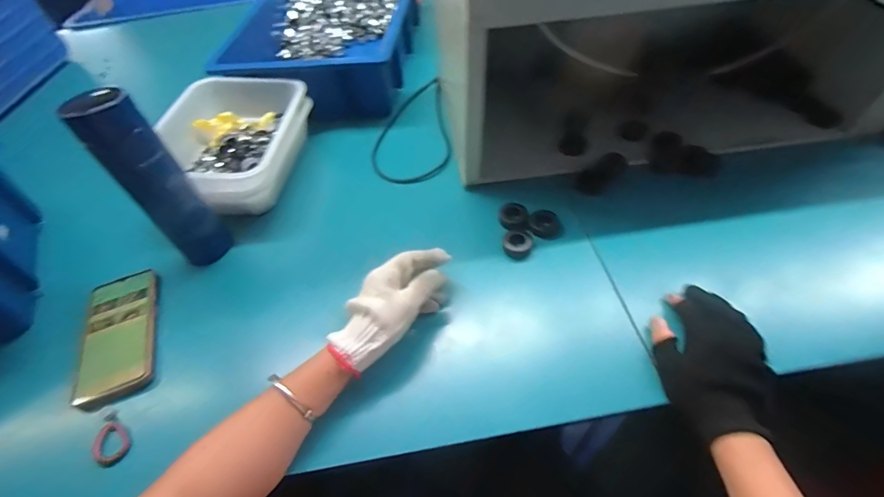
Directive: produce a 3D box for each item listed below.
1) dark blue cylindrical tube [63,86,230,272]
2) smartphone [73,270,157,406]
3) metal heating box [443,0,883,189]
[{"bbox_3d":[-0.337,-0.075,0.494,0.058,0.220,0.062,32,60,28],"label":"dark blue cylindrical tube"},{"bbox_3d":[-0.389,0.100,0.499,0.087,0.009,0.174,-22,52,-9],"label":"smartphone"},{"bbox_3d":[0.346,-0.314,0.573,0.682,0.302,0.308,-10,50,-2],"label":"metal heating box"}]

